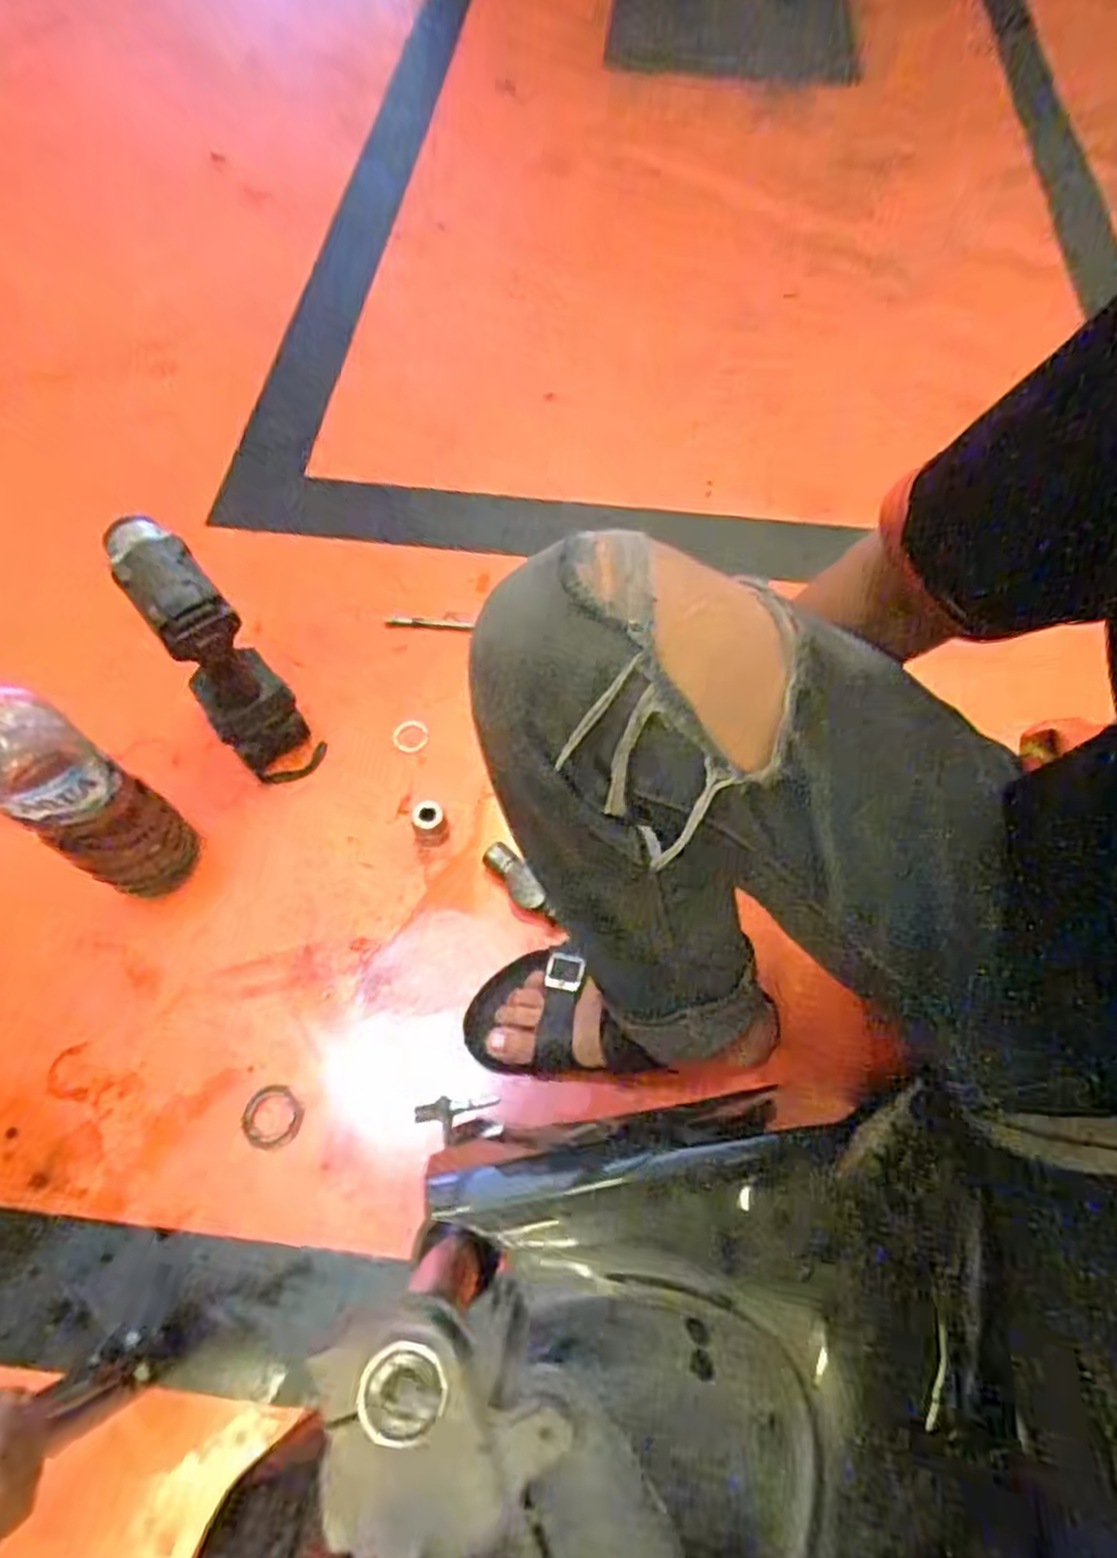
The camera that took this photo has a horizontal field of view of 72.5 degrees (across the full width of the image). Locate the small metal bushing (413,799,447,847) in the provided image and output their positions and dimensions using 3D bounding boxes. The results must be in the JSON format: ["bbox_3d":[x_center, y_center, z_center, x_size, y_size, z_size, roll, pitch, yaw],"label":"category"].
[{"bbox_3d":[-0.128,0.045,0.760,0.034,0.046,0.030,-27,66,-14],"label":"small metal bushing"}]

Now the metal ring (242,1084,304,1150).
[{"bbox_3d":[-0.247,0.292,0.659,0.051,0.004,0.050,0,63,-1],"label":"metal ring"}]

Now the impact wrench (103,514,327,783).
[{"bbox_3d":[-0.315,-0.100,0.727,0.078,0.275,0.120,-38,69,-17],"label":"impact wrench"}]

